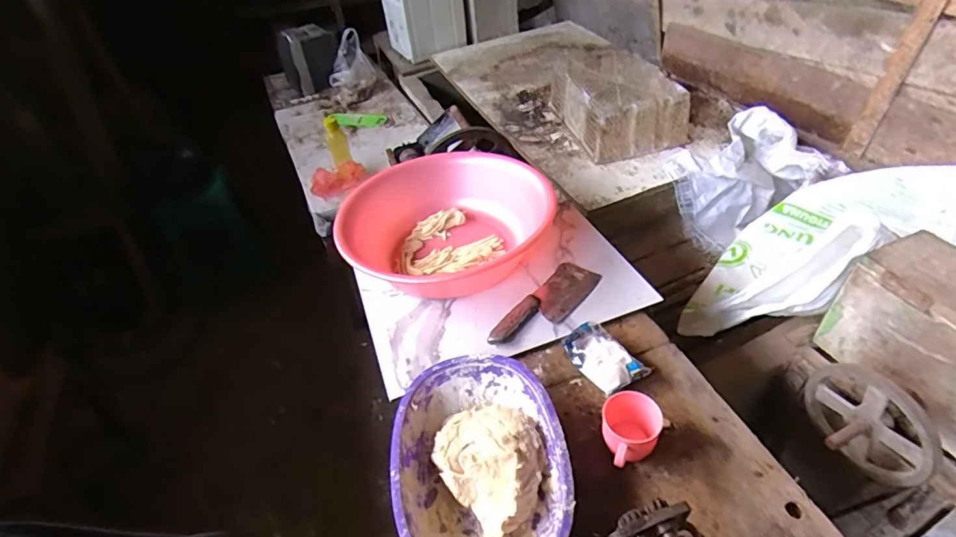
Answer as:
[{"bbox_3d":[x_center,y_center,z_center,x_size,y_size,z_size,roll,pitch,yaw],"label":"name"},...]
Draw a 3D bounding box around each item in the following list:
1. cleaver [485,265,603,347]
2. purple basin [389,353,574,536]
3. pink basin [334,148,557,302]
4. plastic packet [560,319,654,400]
[{"bbox_3d":[0.124,0.066,0.889,0.081,0.015,0.243,29,53,29],"label":"cleaver"},{"bbox_3d":[0.000,0.253,0.658,0.213,0.079,0.298,-8,44,-5],"label":"purple basin"},{"bbox_3d":[-0.076,-0.103,1.041,0.410,0.143,0.410,-2,44,2],"label":"pink basin"},{"bbox_3d":[0.194,0.135,0.788,0.080,0.034,0.127,-24,47,-19],"label":"plastic packet"}]

